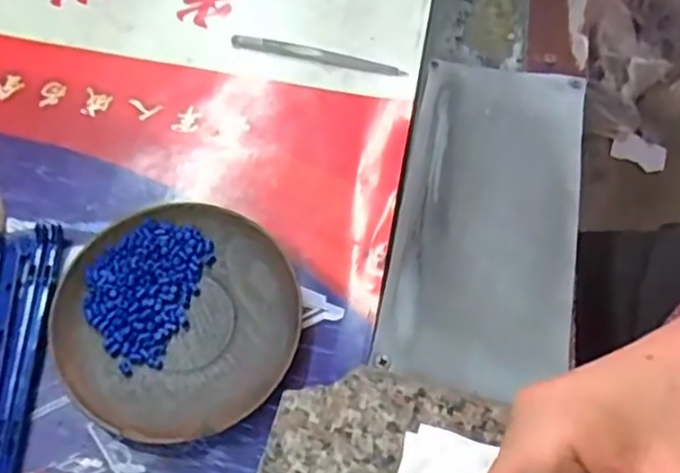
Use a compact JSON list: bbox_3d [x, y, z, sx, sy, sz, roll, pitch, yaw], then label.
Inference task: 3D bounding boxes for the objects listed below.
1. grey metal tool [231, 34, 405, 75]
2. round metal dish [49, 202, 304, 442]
[{"bbox_3d":[-0.013,-0.111,0.406,0.106,0.004,0.010,12,64,5],"label":"grey metal tool"},{"bbox_3d":[-0.078,0.039,0.323,0.112,0.017,0.112,0,63,-1],"label":"round metal dish"}]

